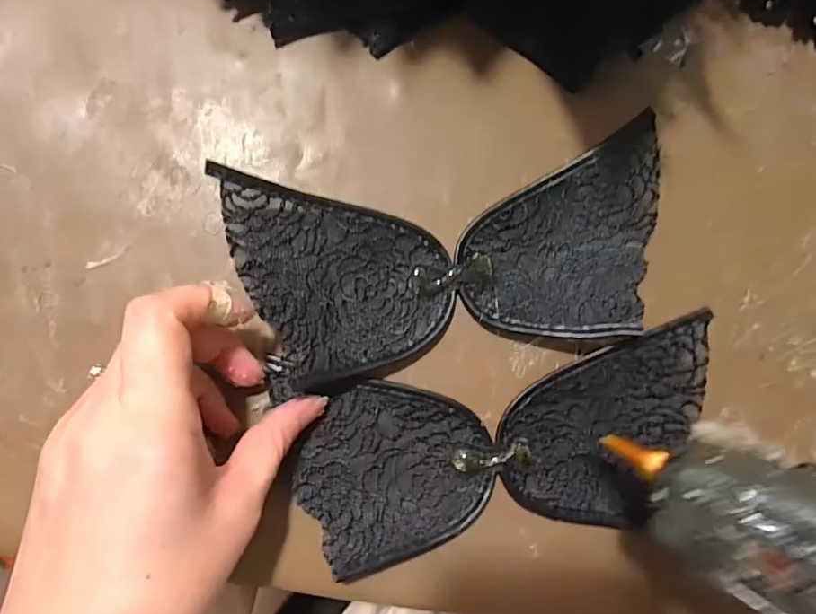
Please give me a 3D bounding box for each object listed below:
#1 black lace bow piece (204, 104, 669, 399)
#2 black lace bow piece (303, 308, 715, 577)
[{"bbox_3d":[0.023,-0.023,0.249,0.191,0.030,0.093,-9,87,-9],"label":"black lace bow piece"},{"bbox_3d":[0.049,0.068,0.250,0.189,0.025,0.087,-13,87,-5],"label":"black lace bow piece"}]

